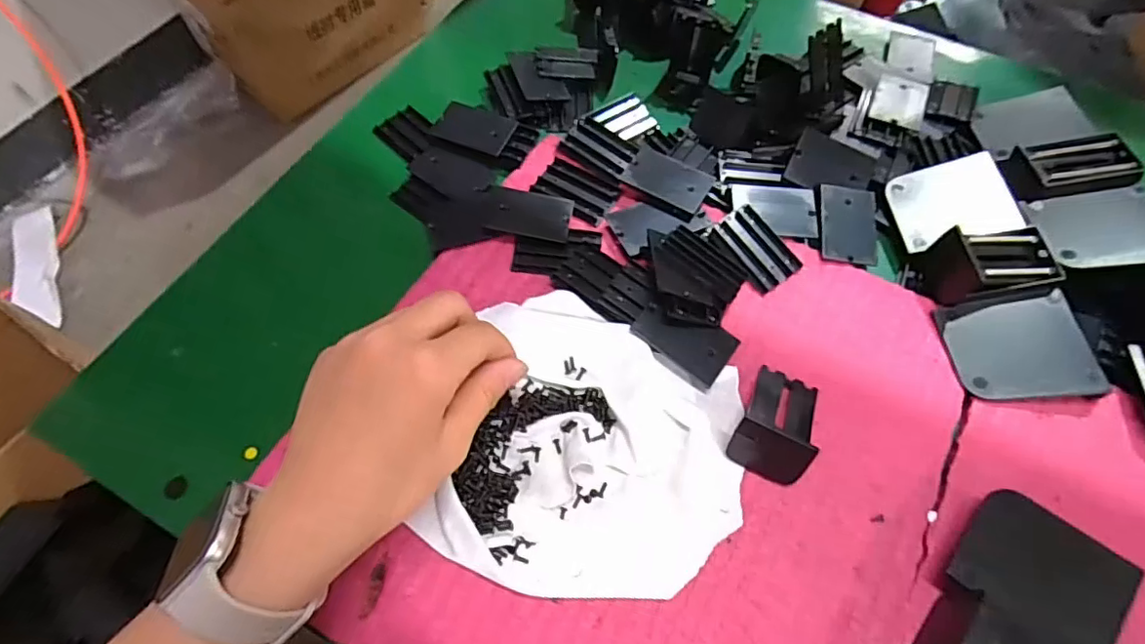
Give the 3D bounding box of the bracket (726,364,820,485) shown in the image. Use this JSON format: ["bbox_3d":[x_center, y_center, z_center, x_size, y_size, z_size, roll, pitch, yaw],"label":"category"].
[{"bbox_3d":[0.112,0.051,0.310,0.038,0.020,0.062,26,67,13],"label":"bracket"}]

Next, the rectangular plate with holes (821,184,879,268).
[{"bbox_3d":[0.182,-0.065,0.382,0.037,0.004,0.056,7,64,4],"label":"rectangular plate with holes"}]

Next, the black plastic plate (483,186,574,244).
[{"bbox_3d":[-0.029,-0.070,0.378,0.055,0.006,0.031,10,79,4],"label":"black plastic plate"}]

